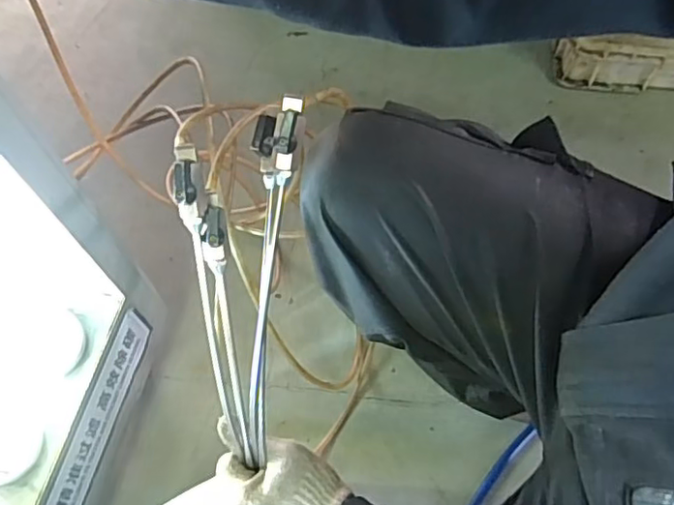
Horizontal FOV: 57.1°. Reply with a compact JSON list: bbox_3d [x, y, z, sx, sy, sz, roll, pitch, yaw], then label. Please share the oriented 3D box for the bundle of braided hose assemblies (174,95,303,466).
[{"bbox_3d":[-0.083,0.026,0.492,0.082,0.058,0.293,9,111,5],"label":"bundle of braided hose assemblies"}]

